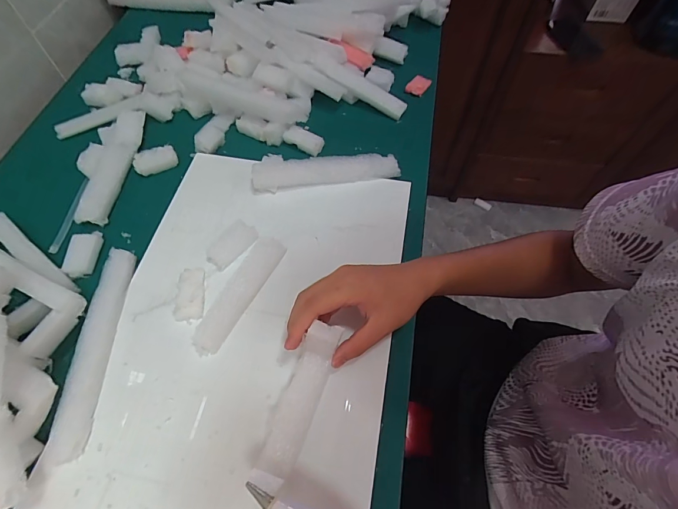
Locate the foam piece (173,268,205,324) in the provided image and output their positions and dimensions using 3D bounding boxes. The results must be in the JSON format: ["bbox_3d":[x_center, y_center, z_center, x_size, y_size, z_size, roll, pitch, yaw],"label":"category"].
[{"bbox_3d":[-0.164,0.043,0.414,0.032,0.015,0.060,1,61,-1],"label":"foam piece"}]

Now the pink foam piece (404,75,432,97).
[{"bbox_3d":[0.126,-0.267,0.592,0.028,0.004,0.037,39,92,-1],"label":"pink foam piece"}]

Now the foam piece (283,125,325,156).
[{"bbox_3d":[-0.050,-0.164,0.536,0.057,0.022,0.022,22,63,10],"label":"foam piece"}]

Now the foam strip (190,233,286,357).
[{"bbox_3d":[-0.109,0.040,0.411,0.030,0.019,0.144,26,64,12],"label":"foam strip"}]

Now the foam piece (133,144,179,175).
[{"bbox_3d":[-0.255,-0.131,0.519,0.055,0.017,0.031,-25,65,-15],"label":"foam piece"}]

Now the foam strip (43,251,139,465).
[{"bbox_3d":[-0.248,0.090,0.385,0.028,0.023,0.212,0,61,-2],"label":"foam strip"}]

